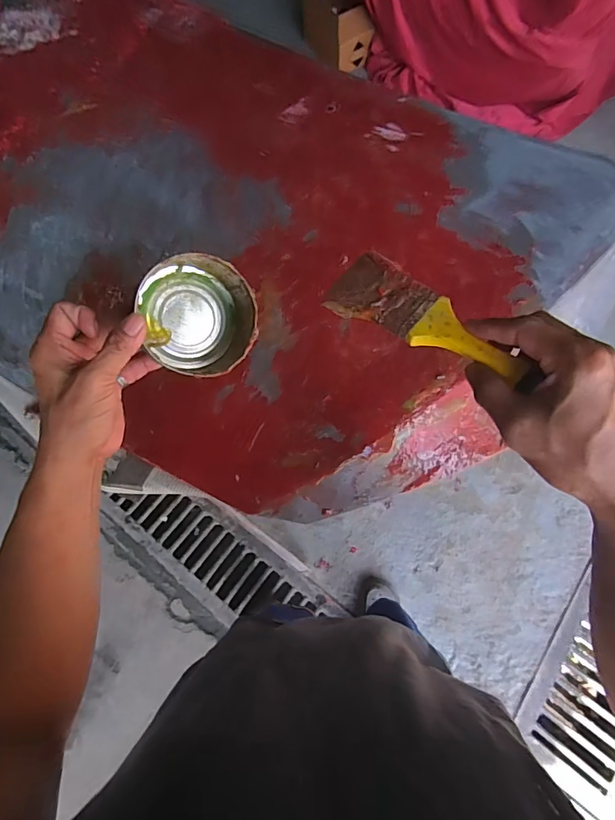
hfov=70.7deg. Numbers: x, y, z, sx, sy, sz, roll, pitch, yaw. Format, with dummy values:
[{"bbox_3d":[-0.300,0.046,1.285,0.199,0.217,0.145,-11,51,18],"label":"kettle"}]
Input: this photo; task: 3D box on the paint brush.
[{"bbox_3d":[0.094,-0.067,0.330,0.164,0.013,0.053,35,74,23],"label":"paint brush"}]

